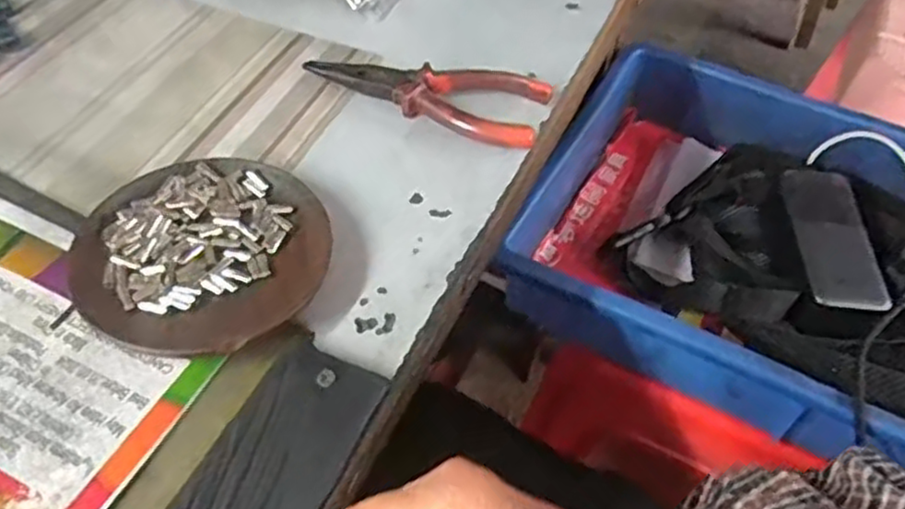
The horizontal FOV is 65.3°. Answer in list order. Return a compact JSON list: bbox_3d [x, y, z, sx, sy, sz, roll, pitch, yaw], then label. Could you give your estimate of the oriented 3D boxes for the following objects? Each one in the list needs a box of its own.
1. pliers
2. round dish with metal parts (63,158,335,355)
[{"bbox_3d":[-0.014,-0.100,0.424,0.141,0.019,0.049,21,52,13],"label":"pliers"},{"bbox_3d":[-0.117,-0.001,0.335,0.114,0.016,0.112,2,51,-2],"label":"round dish with metal parts"}]

